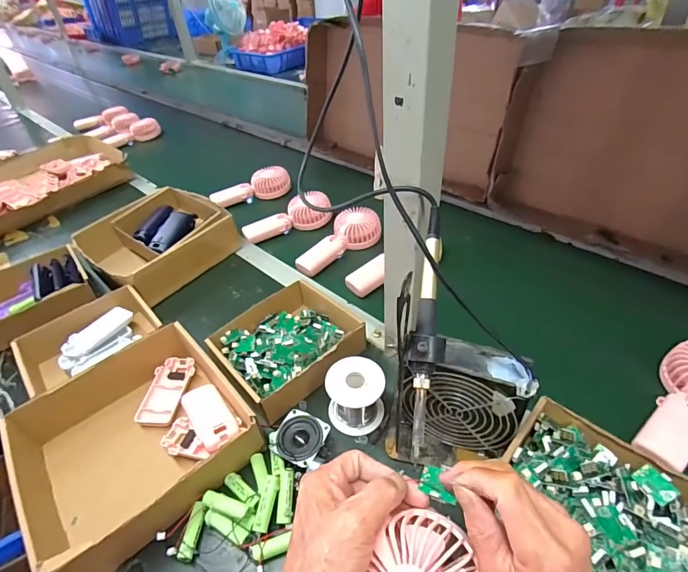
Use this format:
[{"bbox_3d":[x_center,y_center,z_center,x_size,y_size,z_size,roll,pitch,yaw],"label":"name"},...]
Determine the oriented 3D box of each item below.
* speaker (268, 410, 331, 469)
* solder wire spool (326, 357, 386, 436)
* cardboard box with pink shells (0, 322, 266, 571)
[{"bbox_3d":[-0.052,0.170,0.451,0.059,0.020,0.051,17,46,24],"label":"speaker"},{"bbox_3d":[0.014,0.129,0.469,0.065,0.075,0.055,-5,41,1],"label":"solder wire spool"},{"bbox_3d":[-0.235,0.167,0.458,0.208,0.063,0.215,-32,48,-27],"label":"cardboard box with pink shells"}]

